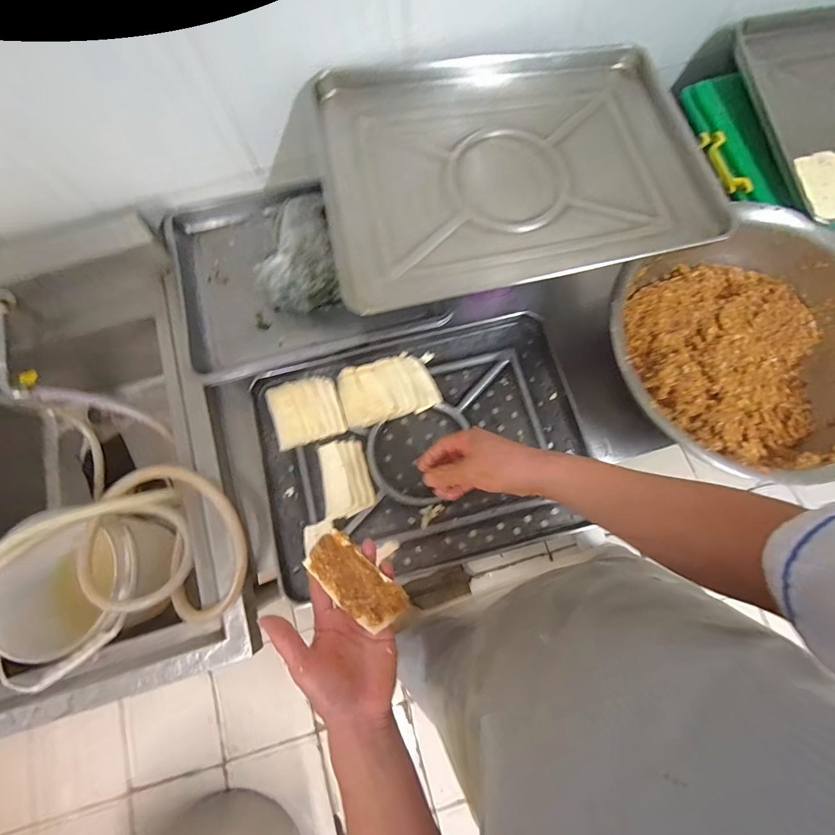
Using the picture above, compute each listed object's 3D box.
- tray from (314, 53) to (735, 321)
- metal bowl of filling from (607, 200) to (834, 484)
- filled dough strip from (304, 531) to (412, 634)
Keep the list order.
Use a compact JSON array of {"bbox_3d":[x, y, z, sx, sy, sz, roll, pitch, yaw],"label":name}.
[{"bbox_3d":[0.133,-0.392,0.641,0.560,0.070,0.384,-12,76,-2],"label":"tray"},{"bbox_3d":[0.544,-0.118,0.680,0.446,0.131,0.412,0,75,1],"label":"metal bowl of filling"},{"bbox_3d":[-0.072,0.190,0.470,0.124,0.014,0.057,38,79,8],"label":"filled dough strip"}]

